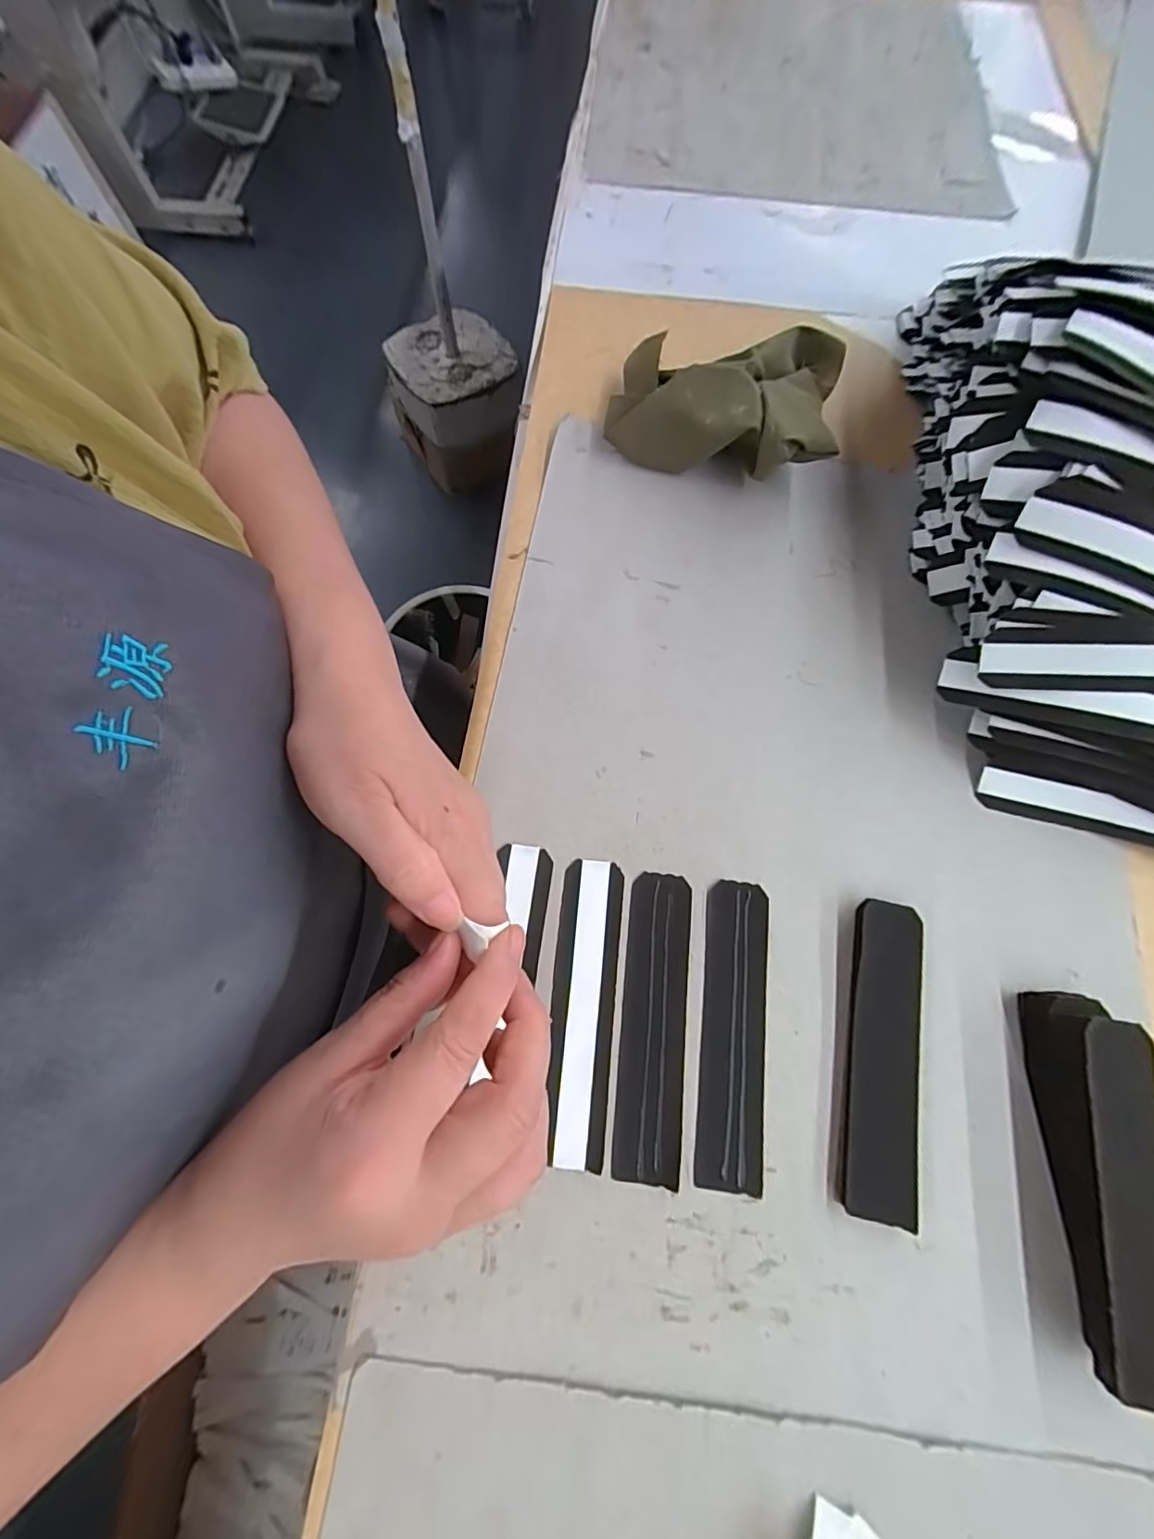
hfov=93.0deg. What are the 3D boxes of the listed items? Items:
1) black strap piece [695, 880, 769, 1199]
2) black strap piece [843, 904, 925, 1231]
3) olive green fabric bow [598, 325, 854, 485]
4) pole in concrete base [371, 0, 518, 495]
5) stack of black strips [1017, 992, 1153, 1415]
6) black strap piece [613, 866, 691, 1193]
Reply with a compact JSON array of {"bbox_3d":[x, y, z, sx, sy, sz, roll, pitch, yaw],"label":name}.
[{"bbox_3d":[0.079,0.129,0.275,0.033,0.004,0.139,7,72,1],"label":"black strap piece"},{"bbox_3d":[0.152,0.138,0.270,0.035,0.007,0.140,12,72,2],"label":"black strap piece"},{"bbox_3d":[0.099,-0.250,0.368,0.146,0.048,0.104,15,72,3],"label":"olive green fabric bow"},{"bbox_3d":[-0.257,-0.879,0.953,0.254,0.789,0.279,-9,72,-4],"label":"pole in concrete base"},{"bbox_3d":[0.237,0.182,0.245,0.037,0.033,0.148,5,72,0],"label":"stack of black strips"},{"bbox_3d":[0.038,0.124,0.273,0.031,0.004,0.139,7,72,1],"label":"black strap piece"}]

